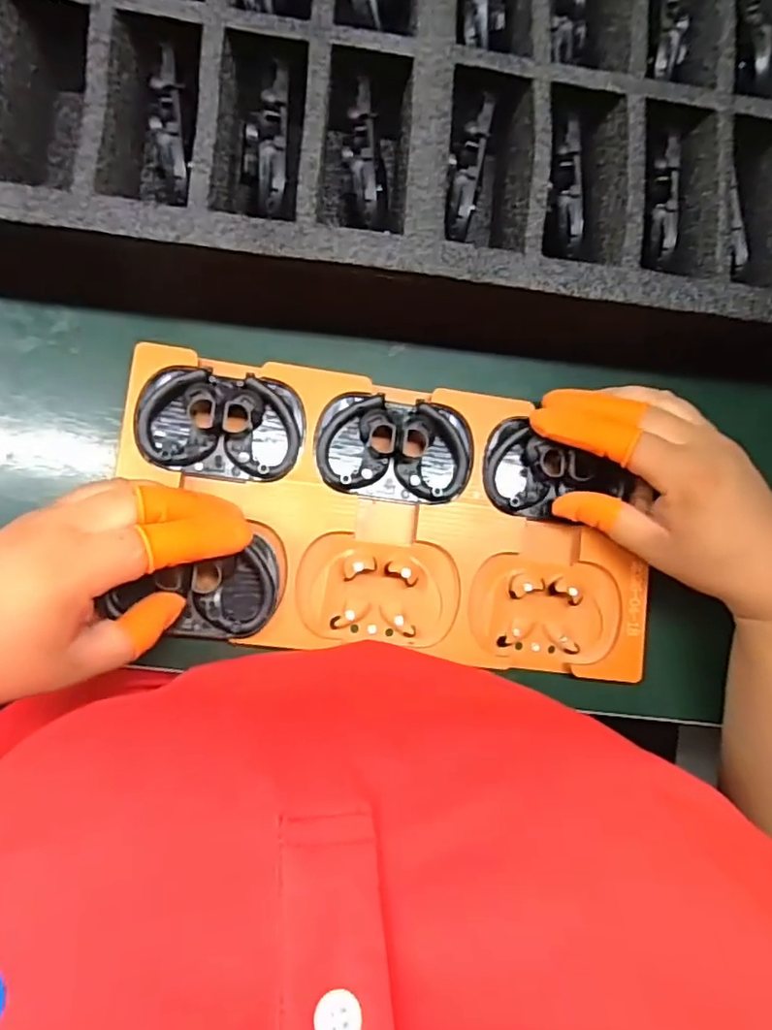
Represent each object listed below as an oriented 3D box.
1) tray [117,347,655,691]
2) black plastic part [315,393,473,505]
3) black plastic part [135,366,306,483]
[{"bbox_3d":[0.006,0.002,0.347,0.293,0.026,0.151,8,84,-6],"label":"tray"},{"bbox_3d":[0.005,-0.038,0.351,0.088,0.022,0.057,6,84,-6],"label":"black plastic part"},{"bbox_3d":[-0.091,-0.049,0.341,0.088,0.025,0.056,7,84,-6],"label":"black plastic part"}]

